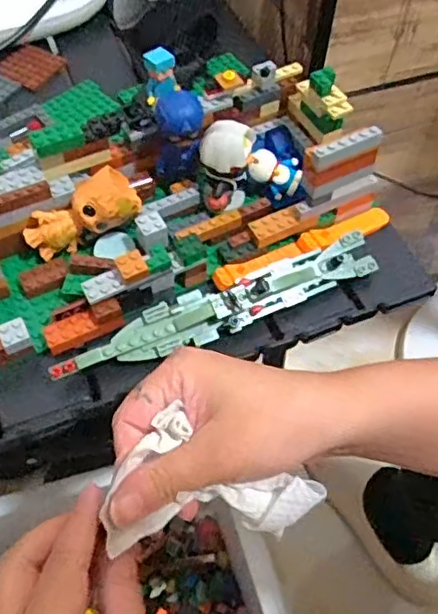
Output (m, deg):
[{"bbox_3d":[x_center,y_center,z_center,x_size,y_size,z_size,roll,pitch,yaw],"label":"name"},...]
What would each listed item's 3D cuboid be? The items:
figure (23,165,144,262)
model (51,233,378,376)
[{"bbox_3d":[-0.091,-0.062,0.412,0.076,0.035,0.035,-28,57,14],"label":"figure"},{"bbox_3d":[0.003,-0.001,0.395,0.215,0.023,0.027,-21,59,-14],"label":"model"}]

